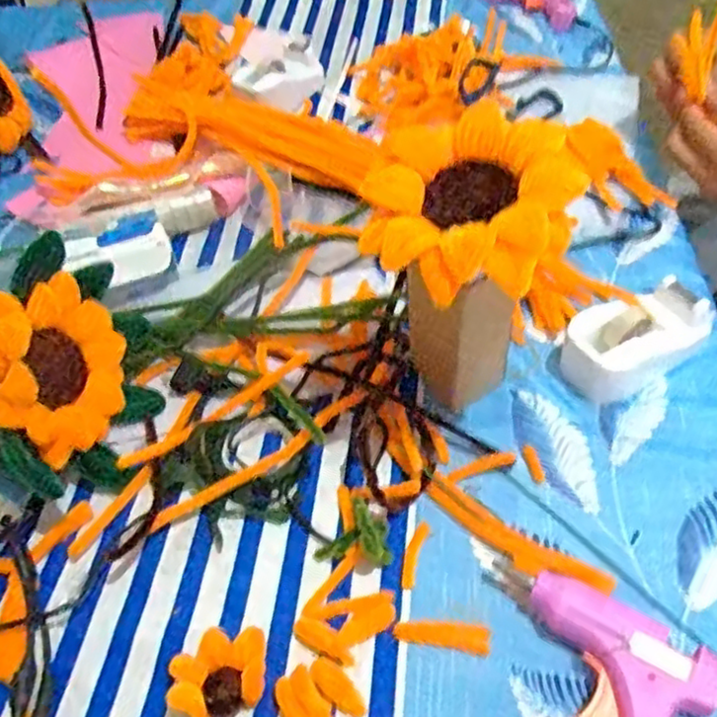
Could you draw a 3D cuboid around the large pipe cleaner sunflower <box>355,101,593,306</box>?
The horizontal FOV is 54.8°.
[{"bbox_3d":[0.056,-0.079,0.360,0.107,0.038,0.107,-6,59,9],"label":"large pipe cleaner sunflower"}]

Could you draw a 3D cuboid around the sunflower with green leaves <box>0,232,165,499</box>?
[{"bbox_3d":[-0.197,0.001,0.450,0.033,0.150,0.154,-8,55,26],"label":"sunflower with green leaves"}]

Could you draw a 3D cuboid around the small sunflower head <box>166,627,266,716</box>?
[{"bbox_3d":[-0.073,0.169,0.370,0.047,0.030,0.042,-11,52,-4],"label":"small sunflower head"}]

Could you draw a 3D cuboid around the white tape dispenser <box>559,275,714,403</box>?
[{"bbox_3d":[0.192,-0.017,0.481,0.105,0.041,0.054,-26,54,-15],"label":"white tape dispenser"}]

